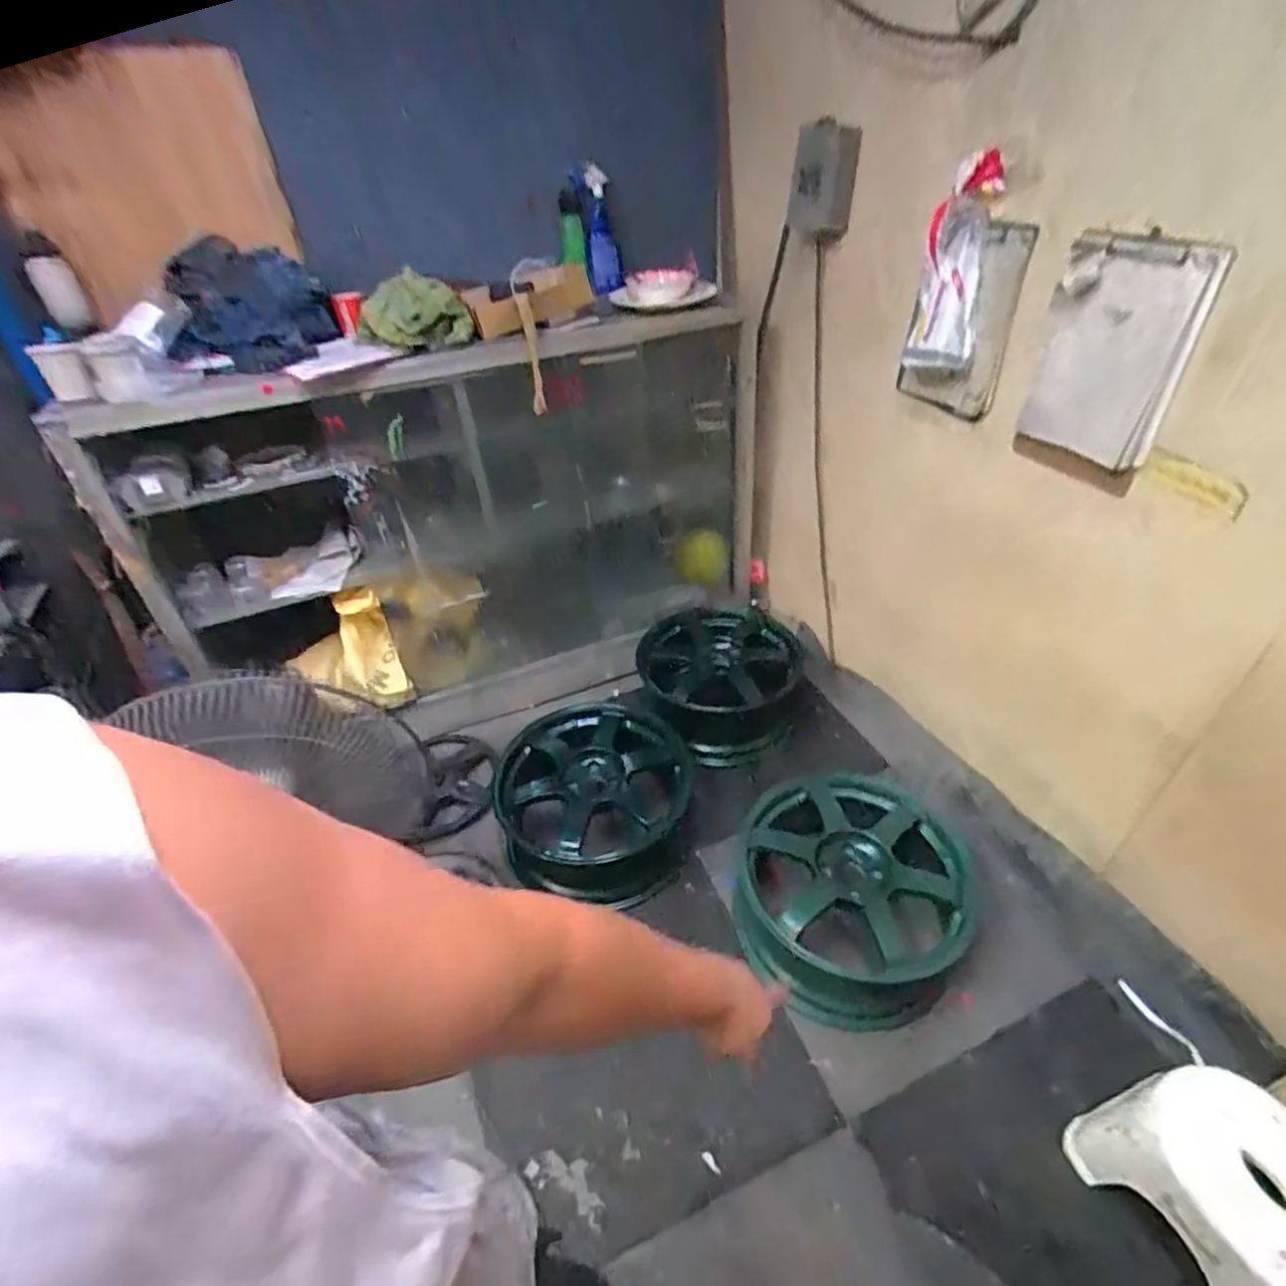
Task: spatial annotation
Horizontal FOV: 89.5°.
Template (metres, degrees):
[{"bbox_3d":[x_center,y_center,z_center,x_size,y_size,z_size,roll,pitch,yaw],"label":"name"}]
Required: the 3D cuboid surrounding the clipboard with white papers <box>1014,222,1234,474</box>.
[{"bbox_3d":[0.762,-0.471,1.069,0.029,0.338,0.236,-21,44,-14],"label":"clipboard with white papers"}]

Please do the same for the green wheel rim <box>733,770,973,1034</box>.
[{"bbox_3d":[0.440,0.535,1.423,0.465,0.209,0.481,13,38,18],"label":"green wheel rim"}]

